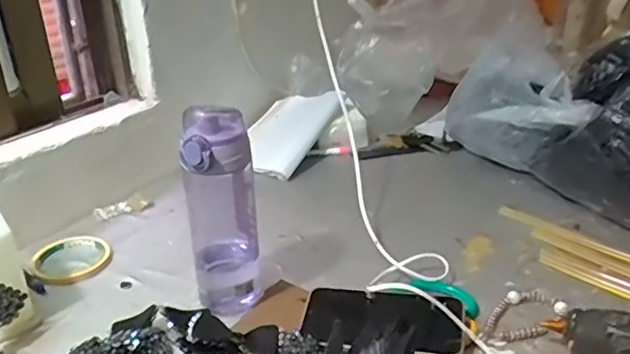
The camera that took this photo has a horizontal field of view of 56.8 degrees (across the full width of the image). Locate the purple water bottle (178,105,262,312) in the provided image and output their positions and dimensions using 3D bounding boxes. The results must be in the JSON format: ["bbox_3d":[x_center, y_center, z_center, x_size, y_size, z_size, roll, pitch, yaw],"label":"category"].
[{"bbox_3d":[-0.095,0.034,0.604,0.069,0.211,0.078,-5,27,-9],"label":"purple water bottle"}]

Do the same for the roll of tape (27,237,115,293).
[{"bbox_3d":[-0.301,0.101,0.713,0.099,0.008,0.096,-15,30,-27],"label":"roll of tape"}]

